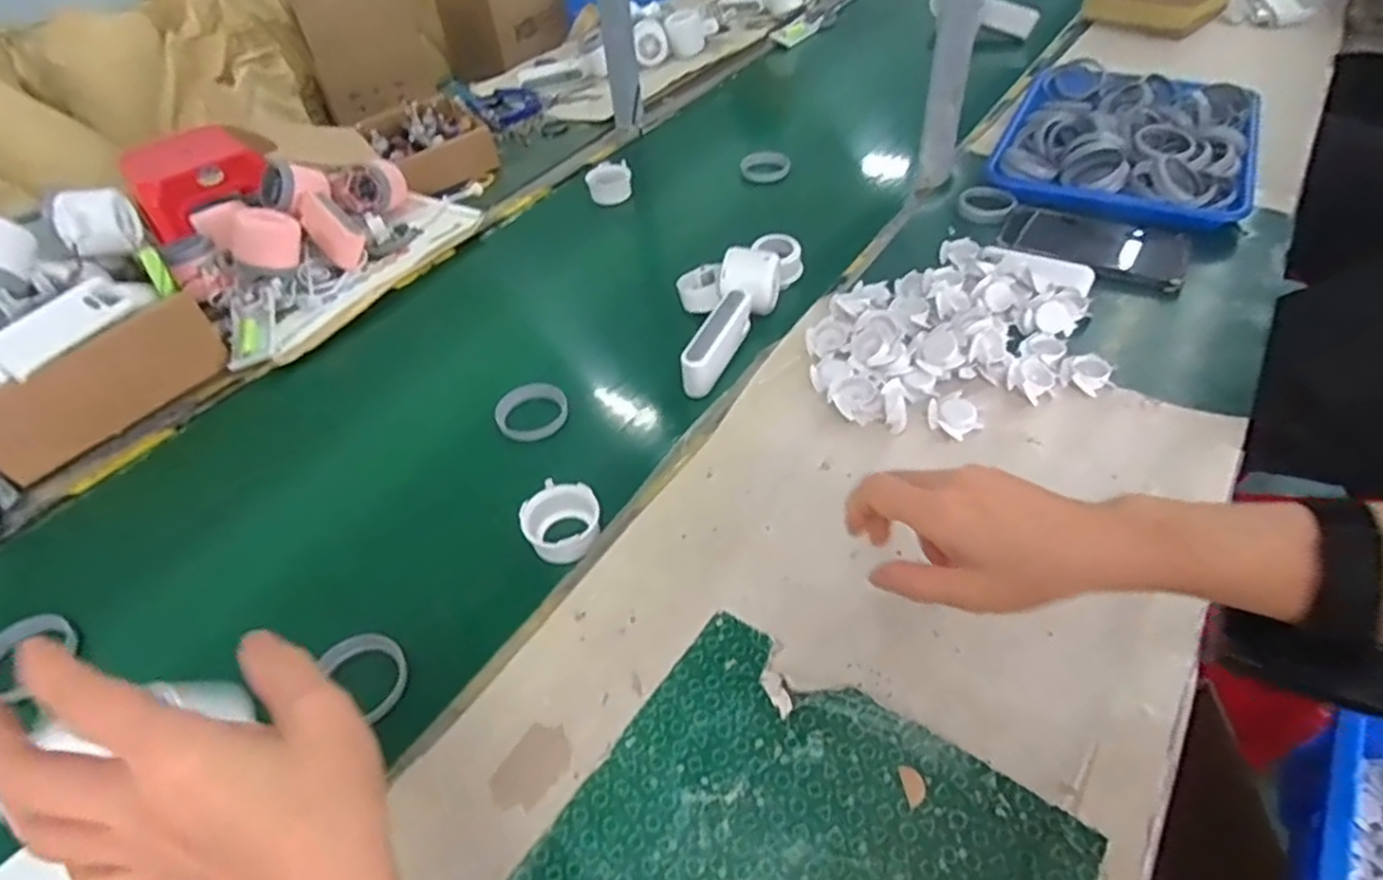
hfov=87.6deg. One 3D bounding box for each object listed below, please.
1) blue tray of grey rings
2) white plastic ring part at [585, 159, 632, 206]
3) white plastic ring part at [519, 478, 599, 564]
[{"bbox_3d":[0.482,-0.342,0.797,0.245,0.050,0.314,19,50,24],"label":"blue tray of grey rings"},{"bbox_3d":[-0.098,-0.310,0.867,0.053,0.037,0.037,-14,45,-7],"label":"white plastic ring part"},{"bbox_3d":[-0.093,0.057,0.511,0.050,0.031,0.049,-3,45,3],"label":"white plastic ring part"}]

